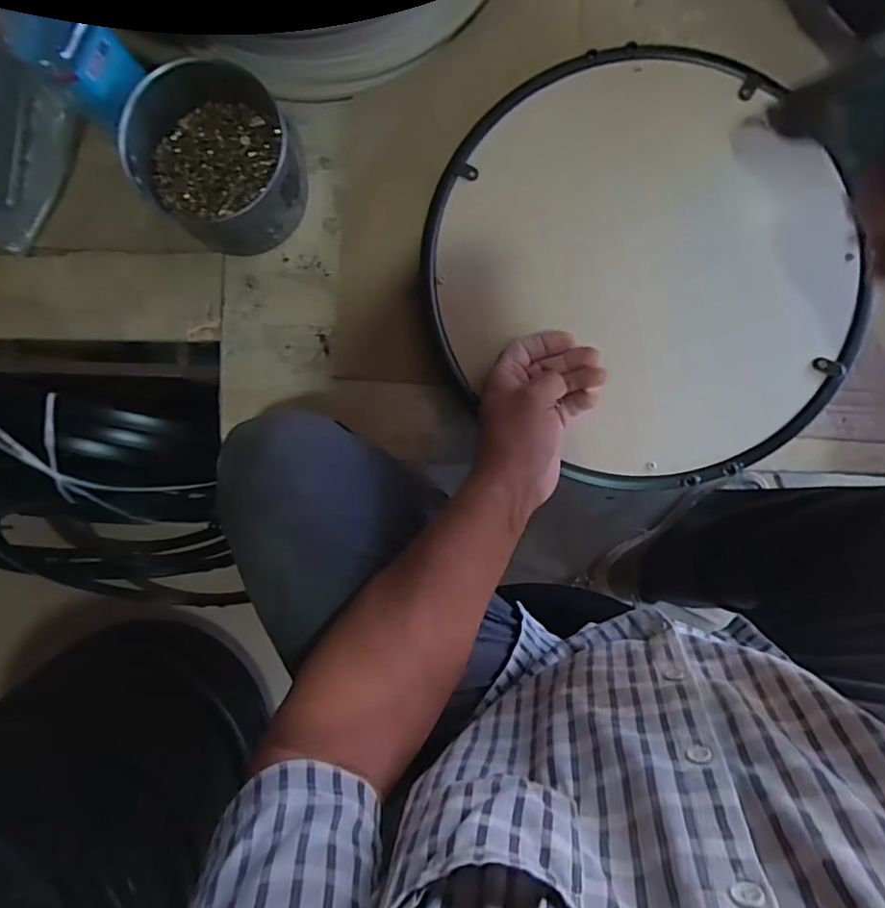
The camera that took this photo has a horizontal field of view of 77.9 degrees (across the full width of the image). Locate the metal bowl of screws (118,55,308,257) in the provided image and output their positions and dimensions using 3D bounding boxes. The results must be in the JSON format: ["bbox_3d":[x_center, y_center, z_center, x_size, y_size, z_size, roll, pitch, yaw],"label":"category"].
[{"bbox_3d":[-0.196,-0.262,0.491,0.132,0.102,0.130,0,88,3],"label":"metal bowl of screws"}]

